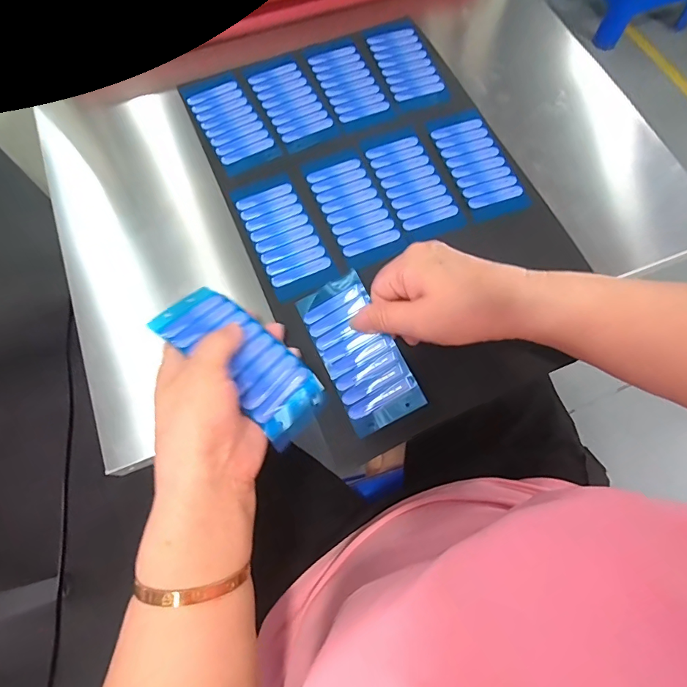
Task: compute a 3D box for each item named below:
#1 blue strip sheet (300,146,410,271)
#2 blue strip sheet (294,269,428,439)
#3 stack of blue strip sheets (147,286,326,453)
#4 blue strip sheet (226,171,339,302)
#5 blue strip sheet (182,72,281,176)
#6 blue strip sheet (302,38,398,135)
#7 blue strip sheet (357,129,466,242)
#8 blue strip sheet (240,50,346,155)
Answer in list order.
[{"bbox_3d":[0.008,-0.123,0.374,0.055,0.008,0.115,-24,72,-8],"label":"blue strip sheet"},{"bbox_3d":[0.010,0.004,0.320,0.054,0.006,0.121,-29,68,7],"label":"blue strip sheet"},{"bbox_3d":[-0.069,0.010,0.292,0.123,0.022,0.053,44,70,2],"label":"stack of blue strip sheets"},{"bbox_3d":[-0.051,-0.093,0.364,0.054,0.010,0.119,-24,72,-9],"label":"blue strip sheet"},{"bbox_3d":[-0.109,-0.214,0.406,0.055,0.010,0.124,-27,72,-10],"label":"blue strip sheet"},{"bbox_3d":[0.005,-0.258,0.422,0.055,0.010,0.116,-22,72,-8],"label":"blue strip sheet"},{"bbox_3d":[0.061,-0.146,0.385,0.058,0.006,0.112,-21,72,-8],"label":"blue strip sheet"},{"bbox_3d":[-0.054,-0.240,0.414,0.055,0.006,0.125,-25,72,-9],"label":"blue strip sheet"}]

